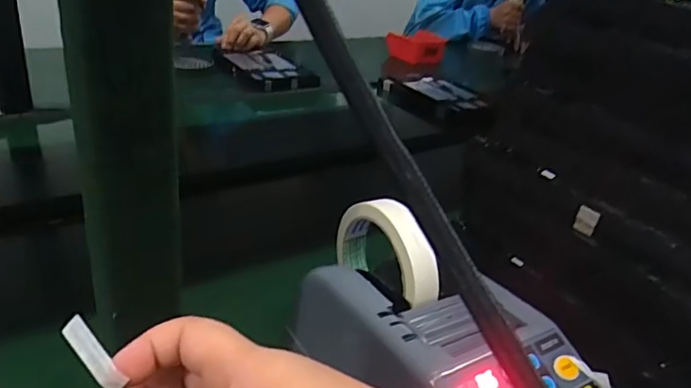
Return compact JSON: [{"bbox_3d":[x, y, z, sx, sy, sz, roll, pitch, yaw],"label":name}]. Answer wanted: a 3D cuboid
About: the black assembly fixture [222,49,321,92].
[{"bbox_3d":[-0.175,-0.277,1.174,0.150,0.024,0.216,-12,34,-32],"label":"black assembly fixture"}]

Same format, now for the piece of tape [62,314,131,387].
[{"bbox_3d":[-0.101,0.064,0.212,0.034,0.009,0.007,47,41,15],"label":"piece of tape"}]

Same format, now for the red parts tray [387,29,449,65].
[{"bbox_3d":[0.196,-0.405,1.452,0.092,0.067,0.147,-19,38,-40],"label":"red parts tray"}]

